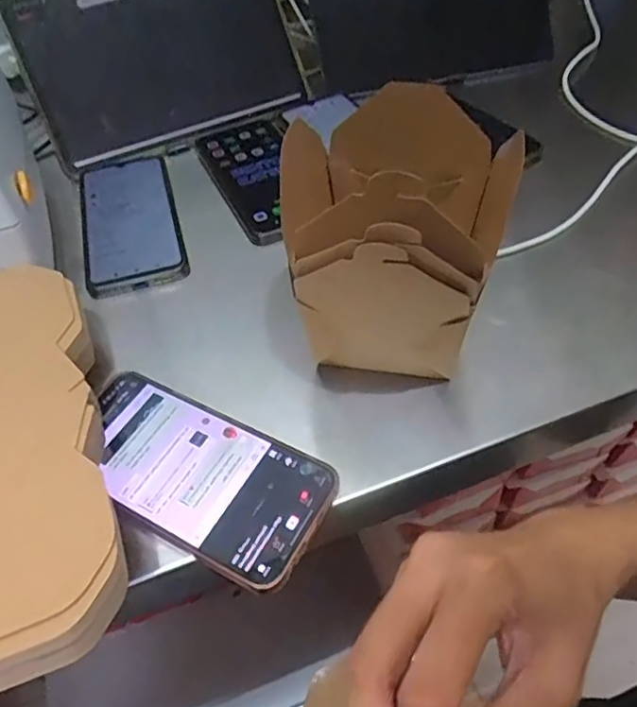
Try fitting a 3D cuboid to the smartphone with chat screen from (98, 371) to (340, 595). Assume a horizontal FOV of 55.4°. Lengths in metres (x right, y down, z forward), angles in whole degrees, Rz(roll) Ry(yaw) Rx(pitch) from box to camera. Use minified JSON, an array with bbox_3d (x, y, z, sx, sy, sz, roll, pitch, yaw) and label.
[{"bbox_3d":[-0.072,0.066,0.345,0.158,0.006,0.077,22,54,23],"label":"smartphone with chat screen"}]

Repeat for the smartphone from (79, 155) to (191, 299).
[{"bbox_3d":[-0.163,-0.119,0.525,0.079,0.011,0.183,-16,49,-8],"label":"smartphone"}]

